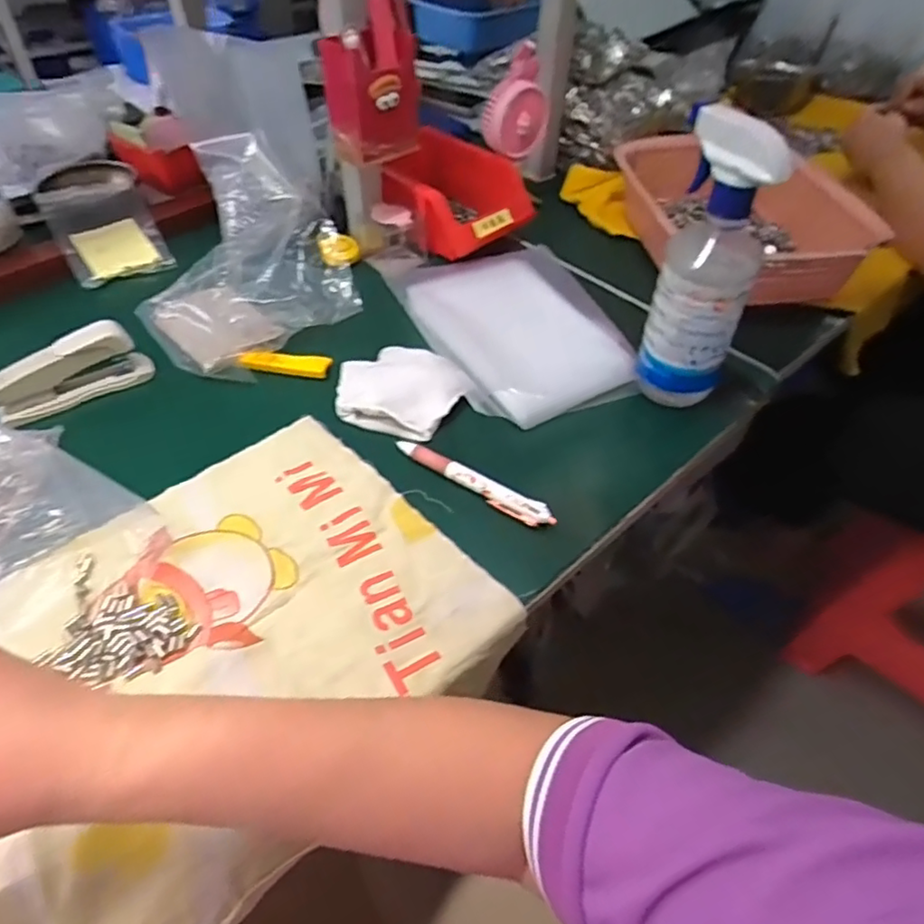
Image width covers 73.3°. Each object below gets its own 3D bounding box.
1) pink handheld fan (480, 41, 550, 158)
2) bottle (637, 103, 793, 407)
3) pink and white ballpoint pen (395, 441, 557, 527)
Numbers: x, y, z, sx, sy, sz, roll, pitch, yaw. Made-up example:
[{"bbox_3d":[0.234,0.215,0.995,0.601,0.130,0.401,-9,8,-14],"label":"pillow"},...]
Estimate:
[{"bbox_3d":[0.059,-0.394,0.690,0.079,0.093,0.036,-25,54,-22],"label":"pink handheld fan"},{"bbox_3d":[0.184,-0.143,0.476,0.077,0.213,0.069,19,50,14],"label":"bottle"},{"bbox_3d":[0.008,0.014,0.480,0.139,0.013,0.016,29,53,22],"label":"pink and white ballpoint pen"}]

